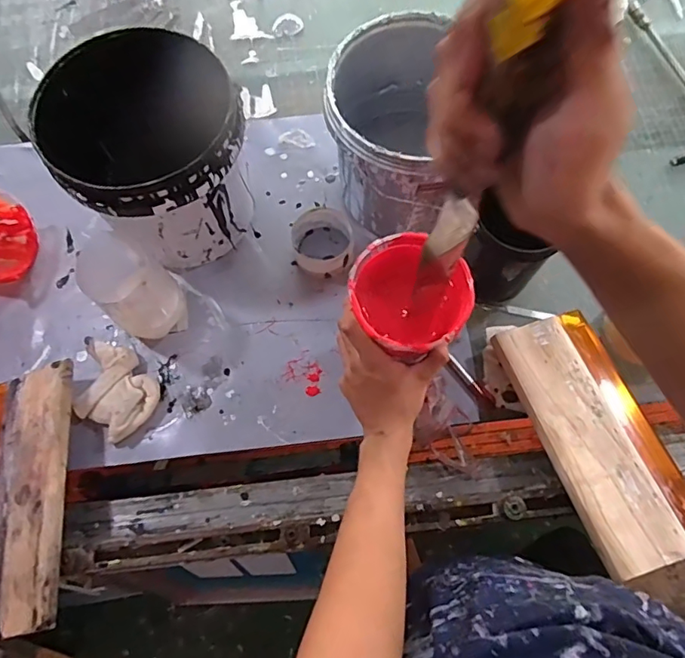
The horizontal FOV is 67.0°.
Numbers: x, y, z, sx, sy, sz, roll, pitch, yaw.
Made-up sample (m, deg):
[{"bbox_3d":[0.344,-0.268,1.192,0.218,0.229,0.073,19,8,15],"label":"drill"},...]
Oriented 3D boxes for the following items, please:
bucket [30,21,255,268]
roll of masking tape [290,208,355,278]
[{"bbox_3d":[-0.216,-0.197,0.634,0.195,0.206,0.195,0,71,-1],"label":"bucket"},{"bbox_3d":[-0.026,-0.117,0.701,0.081,0.032,0.098,-5,71,-3],"label":"roll of masking tape"}]

